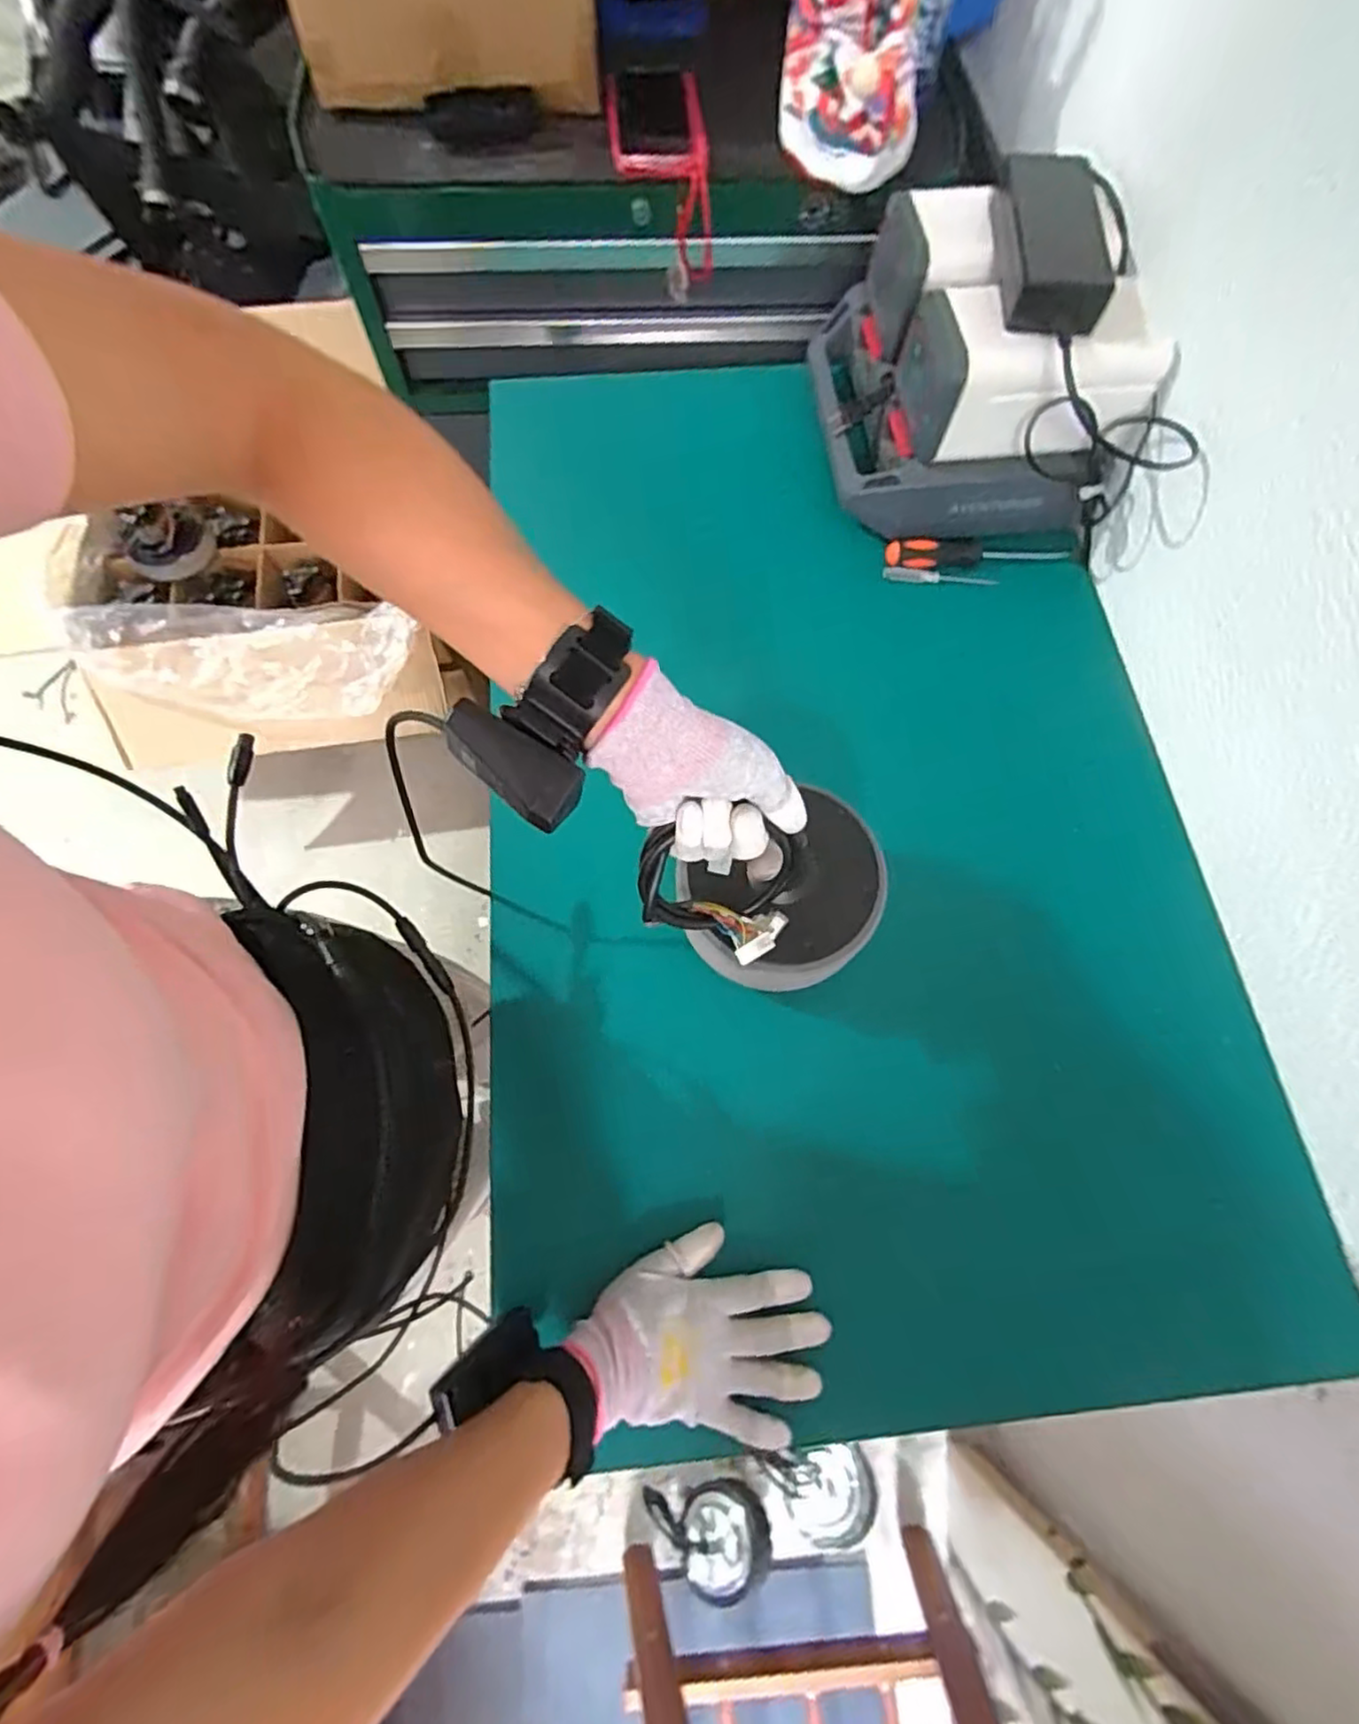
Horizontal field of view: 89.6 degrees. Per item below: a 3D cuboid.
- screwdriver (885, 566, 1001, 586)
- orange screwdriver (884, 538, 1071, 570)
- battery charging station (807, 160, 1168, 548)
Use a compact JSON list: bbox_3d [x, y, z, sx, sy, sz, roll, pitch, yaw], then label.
[{"bbox_3d":[0.257,-0.280,0.673,0.113,0.016,0.010,3,70,-1],"label":"screwdriver"},{"bbox_3d":[0.293,-0.306,0.672,0.183,0.026,0.024,-6,70,-4],"label":"orange screwdriver"},{"bbox_3d":[0.276,-0.460,0.632,0.241,0.176,0.262,2,70,-1],"label":"battery charging station"}]

